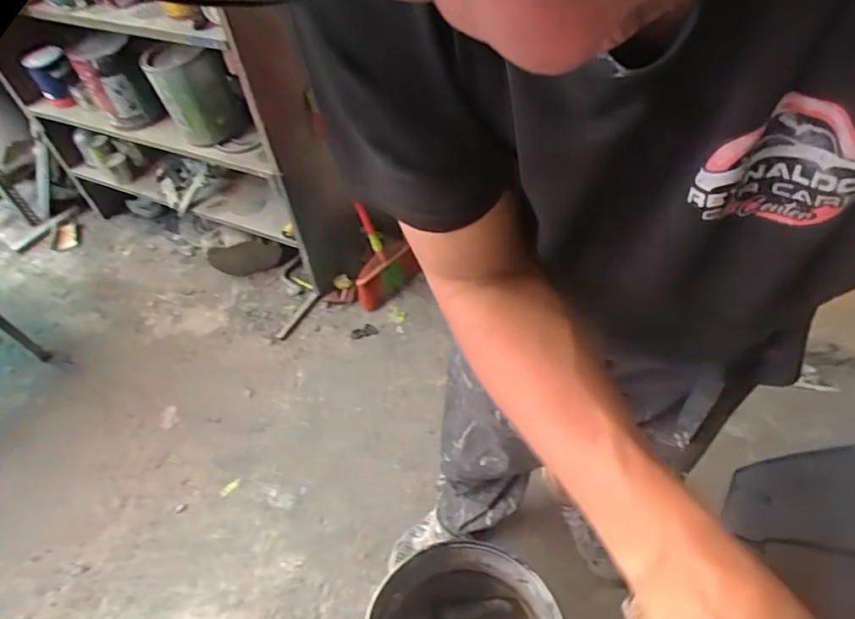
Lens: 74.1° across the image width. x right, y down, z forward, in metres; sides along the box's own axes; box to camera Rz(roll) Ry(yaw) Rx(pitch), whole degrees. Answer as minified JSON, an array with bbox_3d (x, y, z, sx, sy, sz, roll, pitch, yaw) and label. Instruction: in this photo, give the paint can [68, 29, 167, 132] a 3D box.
[{"bbox_3d":[-0.673,-0.488,1.238,0.125,0.212,0.128,-3,50,3],"label":"paint can"}]

